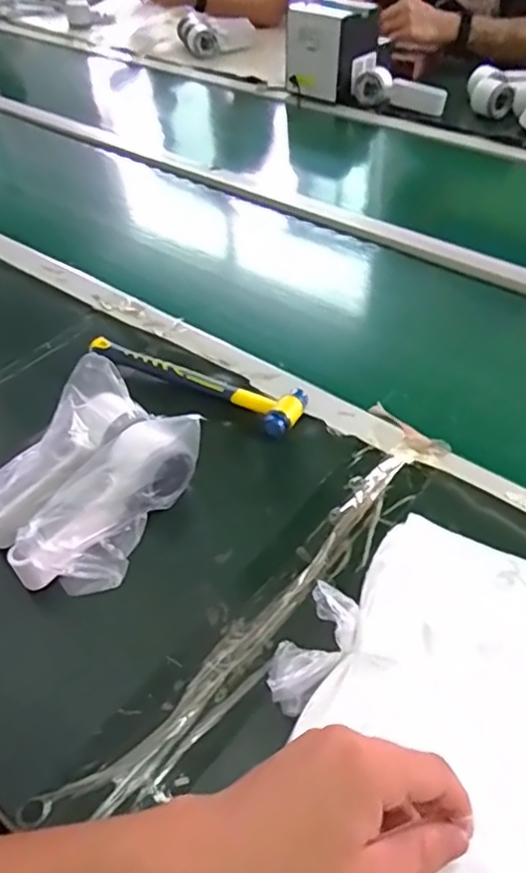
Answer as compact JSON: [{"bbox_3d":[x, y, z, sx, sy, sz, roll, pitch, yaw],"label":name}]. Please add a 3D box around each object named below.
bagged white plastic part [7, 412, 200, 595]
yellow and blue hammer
[{"bbox_3d":[-0.124,0.055,0.536,0.075,0.083,0.172,33,70,29],"label":"bagged white plastic part"},{"bbox_3d":[-0.068,-0.060,0.673,0.234,0.029,0.055,22,51,22],"label":"yellow and blue hammer"}]

